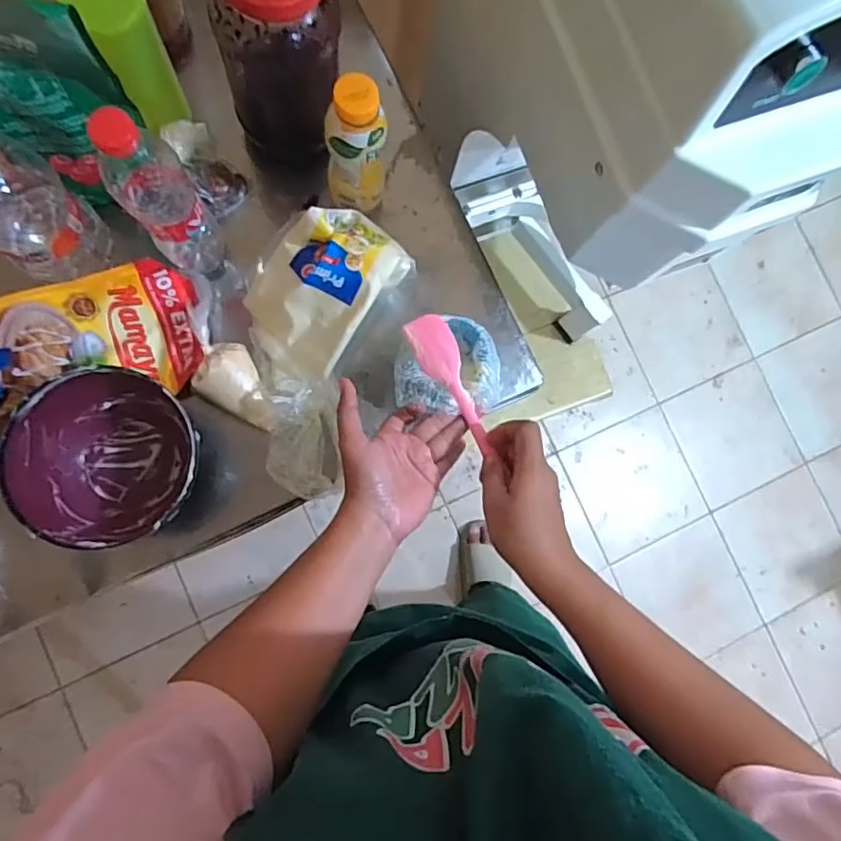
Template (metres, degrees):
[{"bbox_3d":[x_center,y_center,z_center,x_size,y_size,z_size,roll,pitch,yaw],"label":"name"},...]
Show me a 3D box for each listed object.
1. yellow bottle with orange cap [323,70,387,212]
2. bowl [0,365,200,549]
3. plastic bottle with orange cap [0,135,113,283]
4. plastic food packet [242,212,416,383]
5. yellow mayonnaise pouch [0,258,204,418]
[{"bbox_3d":[-0.063,-0.266,0.558,0.058,0.143,0.055,1,84,-8],"label":"yellow bottle with orange cap"},{"bbox_3d":[-0.304,0.037,0.549,0.152,0.089,0.158,1,84,-8],"label":"bowl"},{"bbox_3d":[-0.368,-0.198,0.514,0.087,0.188,0.088,1,84,-8],"label":"plastic bottle with orange cap"},{"bbox_3d":[-0.106,-0.134,0.579,0.123,0.094,0.175,39,81,-2],"label":"plastic food packet"},{"bbox_3d":[-0.355,-0.086,0.575,0.245,0.064,0.147,-11,86,-9],"label":"yellow mayonnaise pouch"}]

